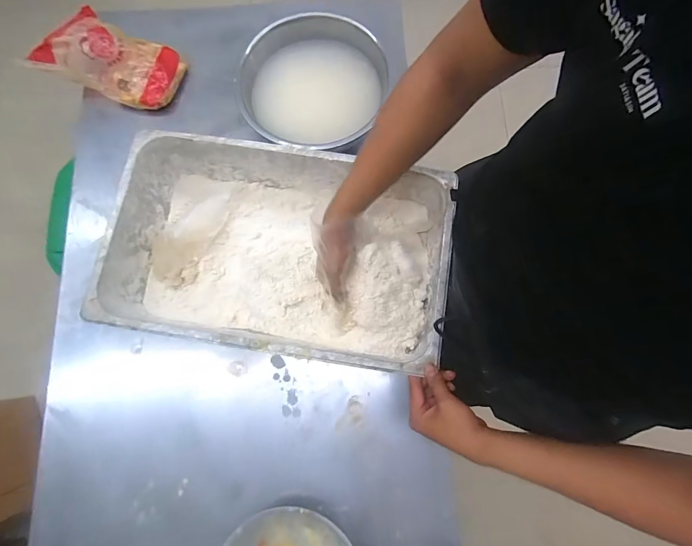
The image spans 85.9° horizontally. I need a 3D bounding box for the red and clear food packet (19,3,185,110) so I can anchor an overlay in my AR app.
[{"bbox_3d":[-0.478,-0.439,0.756,0.249,0.082,0.147,17,77,4],"label":"red and clear food packet"}]

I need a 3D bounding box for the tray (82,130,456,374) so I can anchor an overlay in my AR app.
[{"bbox_3d":[-0.106,-0.030,0.639,0.514,0.150,0.317,9,76,2],"label":"tray"}]

